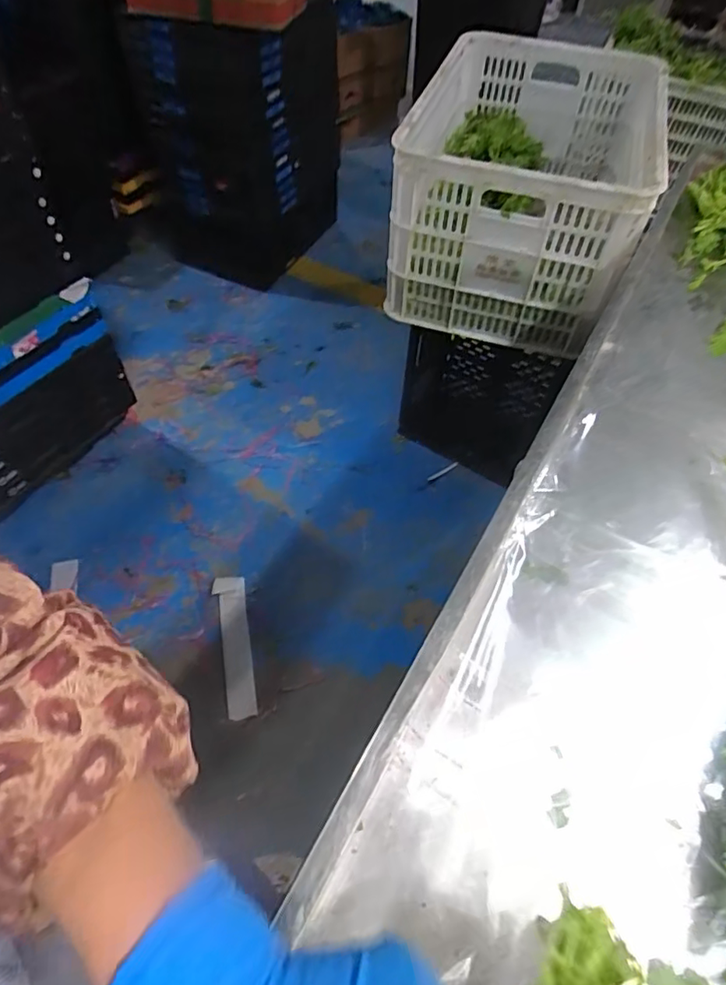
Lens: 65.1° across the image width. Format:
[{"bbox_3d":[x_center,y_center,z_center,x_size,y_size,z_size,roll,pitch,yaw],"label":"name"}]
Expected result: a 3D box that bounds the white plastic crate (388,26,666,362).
[{"bbox_3d":[0.323,-0.630,1.137,0.421,0.304,0.642,17,55,9],"label":"white plastic crate"}]

